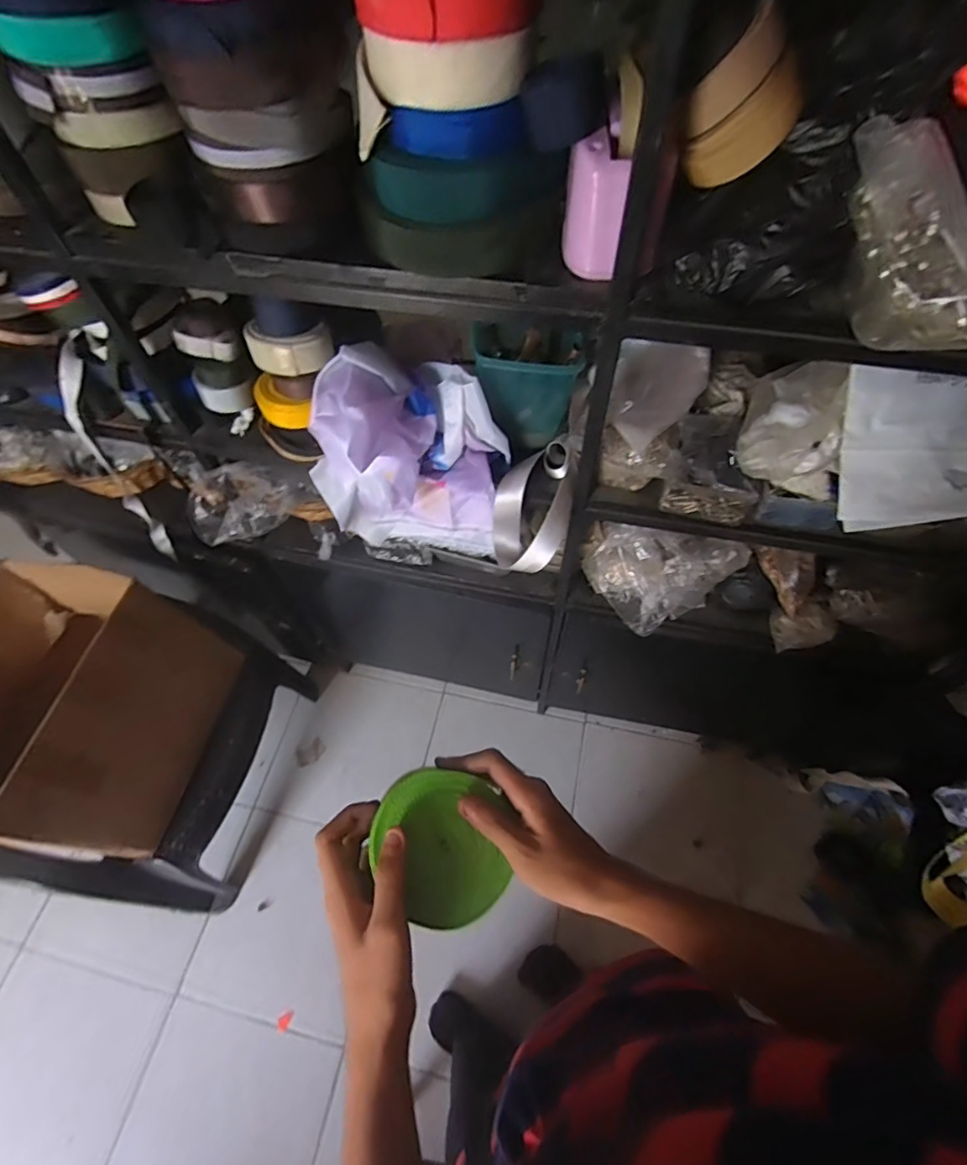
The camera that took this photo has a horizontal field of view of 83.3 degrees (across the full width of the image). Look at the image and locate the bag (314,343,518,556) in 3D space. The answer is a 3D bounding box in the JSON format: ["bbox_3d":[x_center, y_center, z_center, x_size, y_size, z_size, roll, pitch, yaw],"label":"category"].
[{"bbox_3d":[-0.093,-0.148,0.751,0.251,0.285,0.161,17,61,12],"label":"bag"}]

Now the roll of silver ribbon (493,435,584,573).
[{"bbox_3d":[0.070,-0.093,0.728,0.107,0.204,0.063,36,33,18],"label":"roll of silver ribbon"}]

